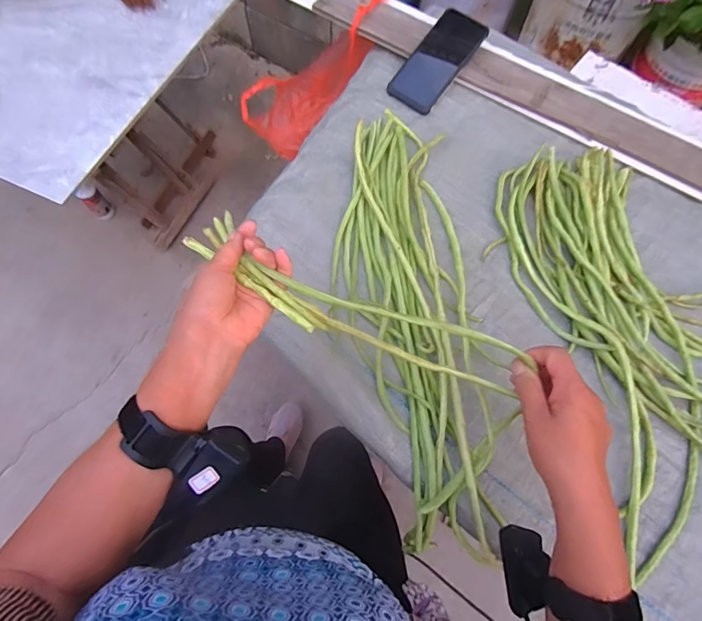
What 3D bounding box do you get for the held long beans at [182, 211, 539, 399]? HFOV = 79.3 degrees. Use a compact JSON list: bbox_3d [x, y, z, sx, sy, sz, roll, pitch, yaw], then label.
[{"bbox_3d":[0.001,-0.004,0.405,0.339,0.042,0.084,23,69,1],"label":"held long beans"}]

